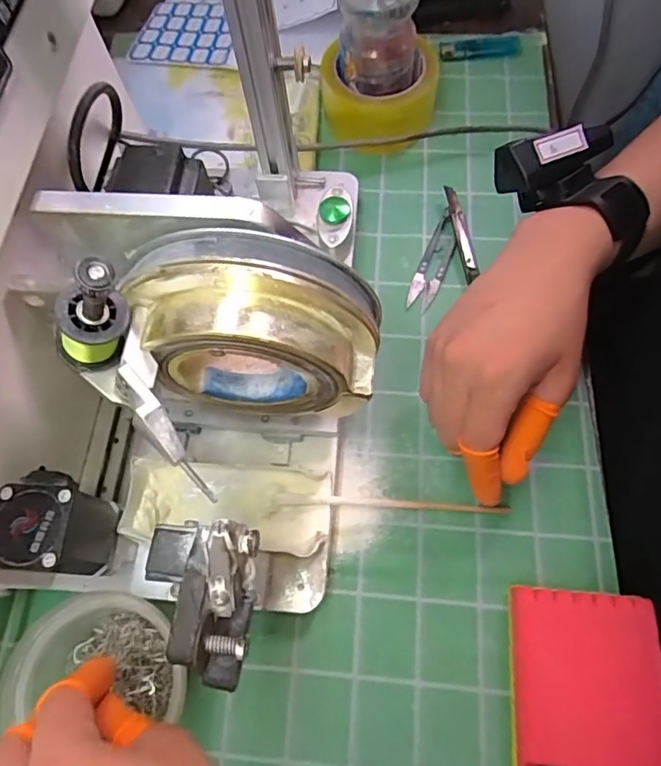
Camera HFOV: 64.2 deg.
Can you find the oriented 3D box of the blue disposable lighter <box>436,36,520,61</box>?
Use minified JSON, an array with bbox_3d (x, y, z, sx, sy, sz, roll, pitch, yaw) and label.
[{"bbox_3d":[0.150,-0.336,0.527,0.082,0.007,0.023,-5,68,1],"label":"blue disposable lighter"}]

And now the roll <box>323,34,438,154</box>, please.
[{"bbox_3d":[0.047,-0.255,0.473,0.100,0.055,0.084,-9,68,-1],"label":"roll"}]

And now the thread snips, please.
[{"bbox_3d":[0.087,-0.102,0.435,0.022,0.012,0.093,21,70,11],"label":"thread snips"}]

